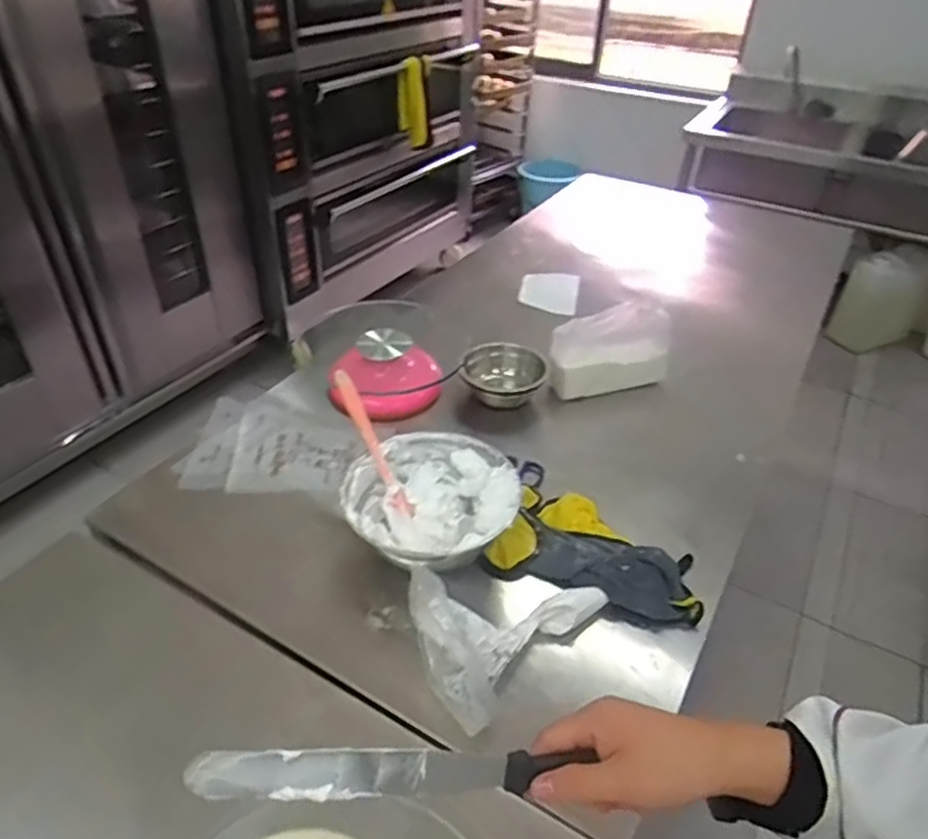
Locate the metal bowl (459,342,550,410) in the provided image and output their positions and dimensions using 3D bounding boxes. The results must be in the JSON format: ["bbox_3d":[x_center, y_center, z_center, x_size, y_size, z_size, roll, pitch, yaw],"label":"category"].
[{"bbox_3d":[0.068,-0.074,1.140,0.133,0.071,0.133,2,38,-1],"label":"metal bowl"}]

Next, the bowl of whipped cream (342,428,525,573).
[{"bbox_3d":[-0.039,0.112,0.871,0.212,0.081,0.201,2,38,-1],"label":"bowl of whipped cream"}]

